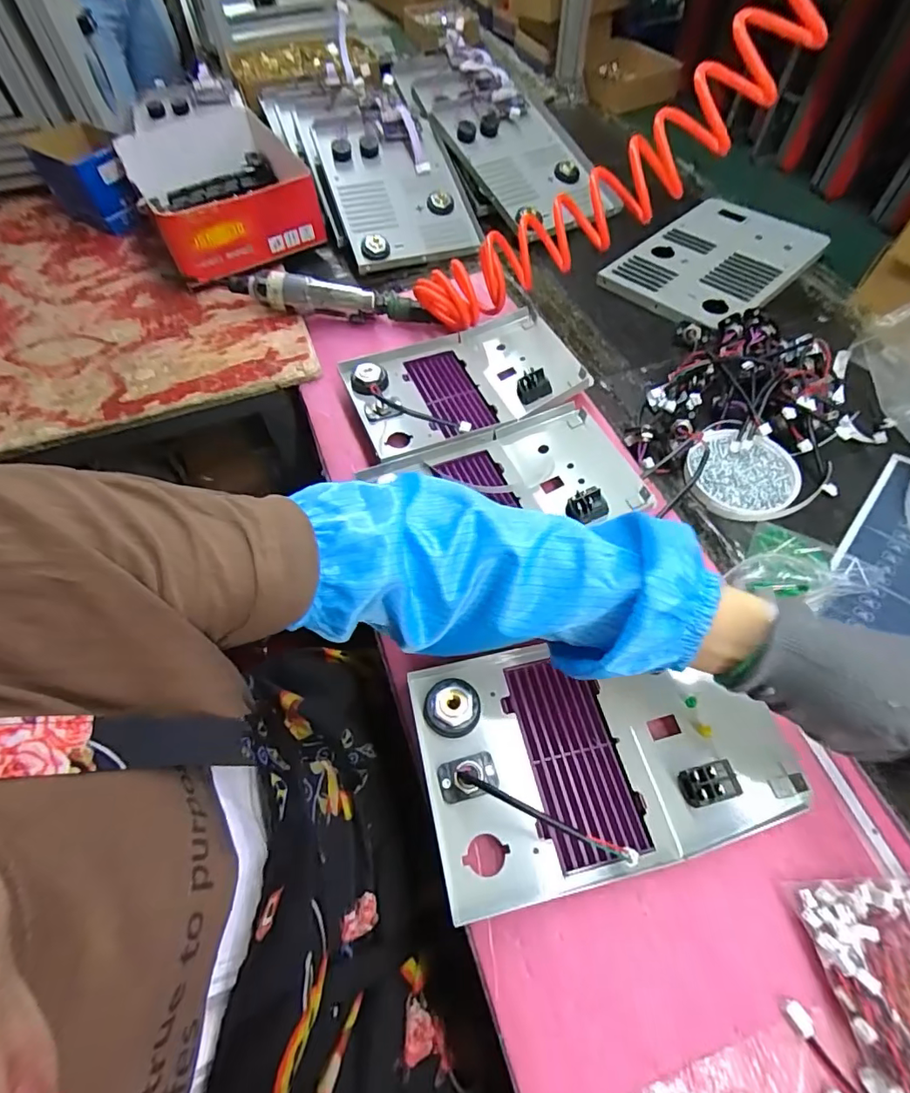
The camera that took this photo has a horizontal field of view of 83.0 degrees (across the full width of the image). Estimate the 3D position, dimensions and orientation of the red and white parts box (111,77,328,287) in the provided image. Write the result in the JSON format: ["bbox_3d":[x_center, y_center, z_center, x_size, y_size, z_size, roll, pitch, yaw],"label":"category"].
[{"bbox_3d":[-0.330,-0.508,0.724,0.193,0.078,0.312,-26,61,-13],"label":"red and white parts box"}]

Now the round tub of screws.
[{"bbox_3d":[0.265,-0.069,0.474,0.094,0.023,0.093,-1,58,2],"label":"round tub of screws"}]

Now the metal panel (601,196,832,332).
[{"bbox_3d":[0.336,-0.372,0.664,0.186,0.014,0.268,36,65,25],"label":"metal panel"}]

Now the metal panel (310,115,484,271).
[{"bbox_3d":[-0.090,-0.521,0.748,0.169,0.028,0.292,-15,69,-8],"label":"metal panel"}]

